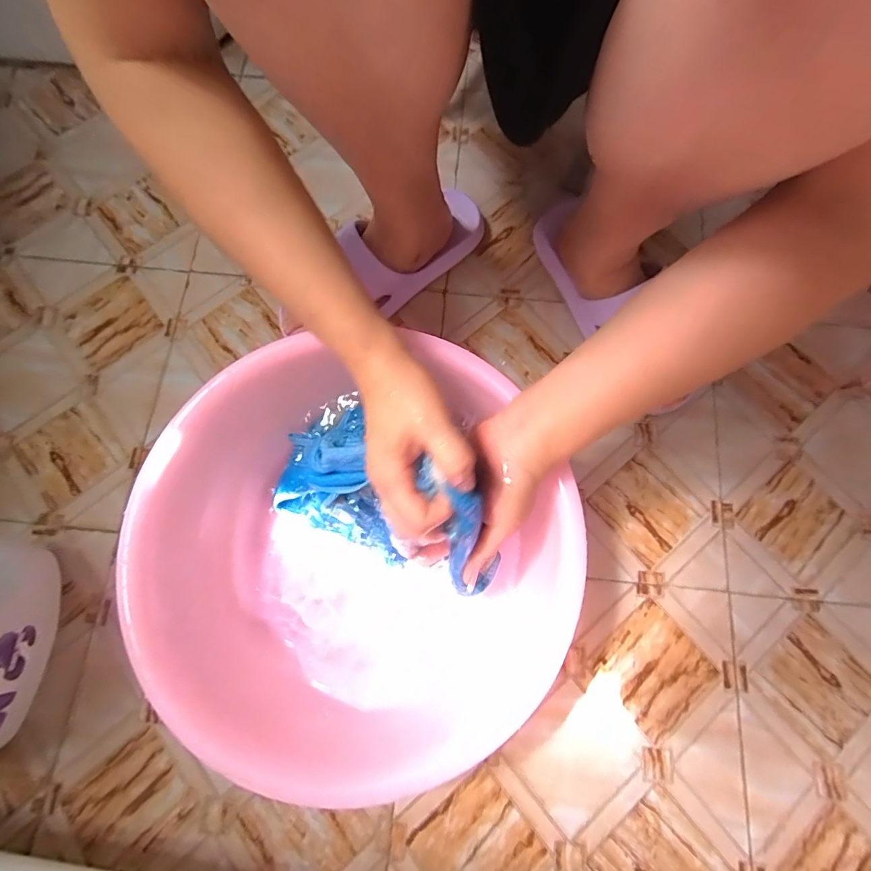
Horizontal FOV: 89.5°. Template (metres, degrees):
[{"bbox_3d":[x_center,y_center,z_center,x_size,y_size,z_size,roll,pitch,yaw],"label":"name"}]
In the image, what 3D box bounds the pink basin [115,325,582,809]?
[{"bbox_3d":[-0.057,0.077,0.377,0.331,0.122,0.297,21,76,5],"label":"pink basin"}]

